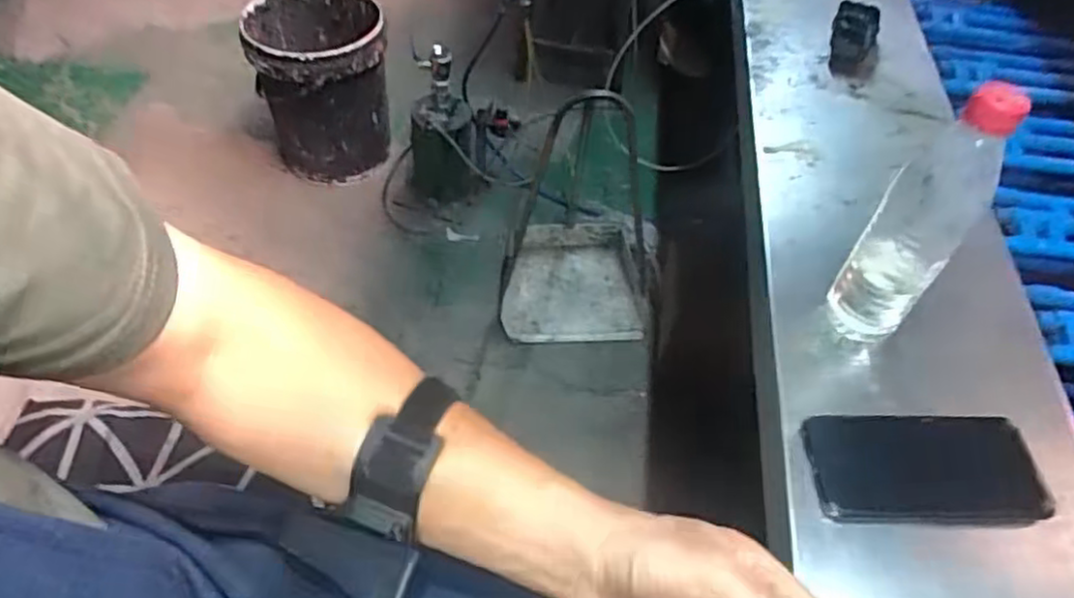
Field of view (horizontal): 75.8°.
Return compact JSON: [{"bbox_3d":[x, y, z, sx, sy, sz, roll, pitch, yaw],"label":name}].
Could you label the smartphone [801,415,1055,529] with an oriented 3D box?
[{"bbox_3d":[0.283,0.124,0.505,0.163,0.009,0.084,1,52,1],"label":"smartphone"}]

